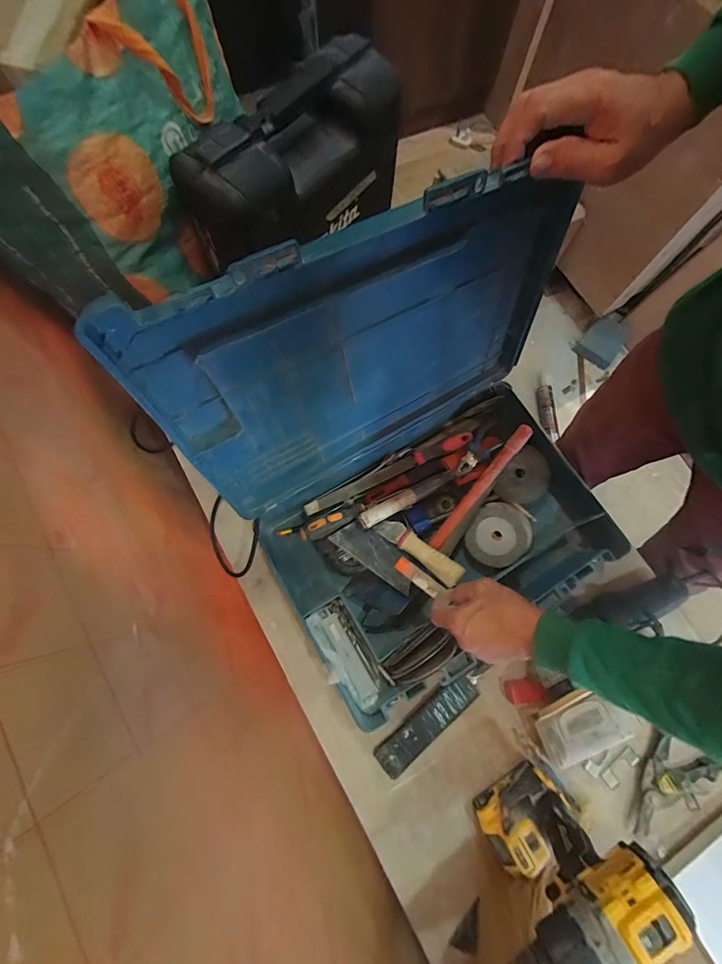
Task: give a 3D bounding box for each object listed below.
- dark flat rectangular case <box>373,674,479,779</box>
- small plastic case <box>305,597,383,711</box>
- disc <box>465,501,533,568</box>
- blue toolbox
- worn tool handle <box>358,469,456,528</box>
[{"bbox_3d":[0.099,0.362,0.586,0.174,0.016,0.044,-38,78,-11],"label":"dark flat rectangular case"},{"bbox_3d":[-0.020,0.244,0.551,0.058,0.034,0.144,-29,77,-10],"label":"small plastic case"},{"bbox_3d":[0.227,0.091,0.646,0.094,0.023,0.107,37,76,9],"label":"disc"},{"bbox_3d":[0.098,-0.008,0.483,0.487,0.417,0.423,-30,77,-10],"label":"blue toolbox"},{"bbox_3d":[0.077,0.023,0.630,0.177,0.024,0.025,-28,77,-9],"label":"worn tool handle"}]

